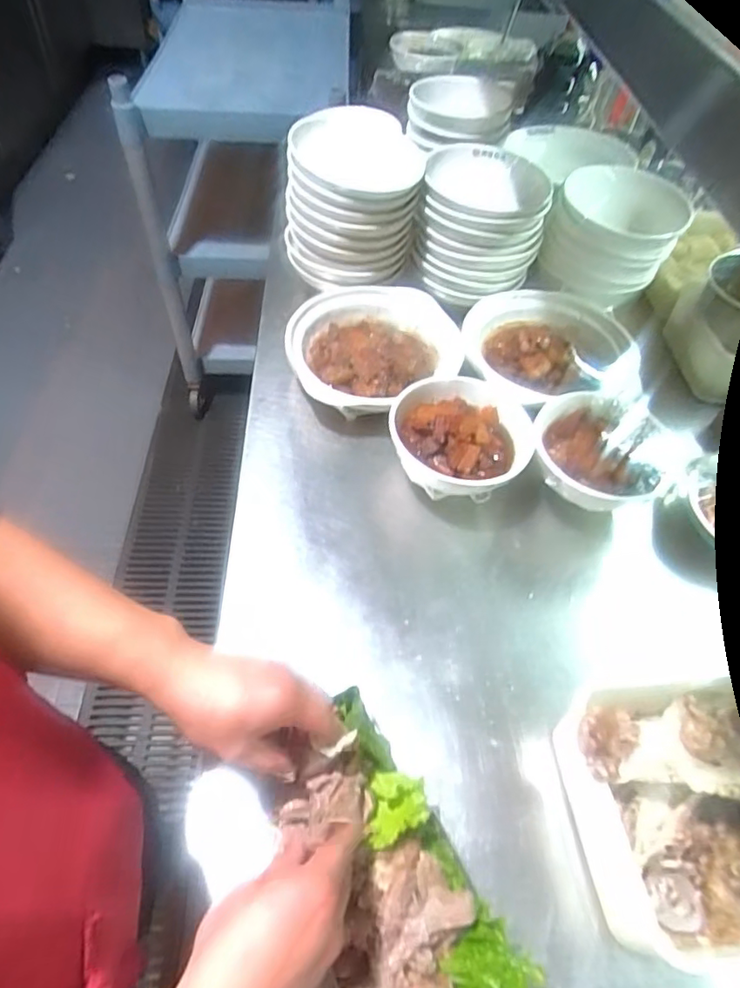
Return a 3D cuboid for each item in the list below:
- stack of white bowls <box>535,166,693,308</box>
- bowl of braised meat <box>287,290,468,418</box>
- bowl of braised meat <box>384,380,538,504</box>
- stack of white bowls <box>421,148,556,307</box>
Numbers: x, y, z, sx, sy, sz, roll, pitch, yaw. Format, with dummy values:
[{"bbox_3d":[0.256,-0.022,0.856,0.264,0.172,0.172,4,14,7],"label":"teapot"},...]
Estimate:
[{"bbox_3d":[0.414,-0.449,0.976,0.196,0.130,0.237,25,55,13],"label":"stack of white bowls"},{"bbox_3d":[0.009,-0.213,0.865,0.255,0.071,0.276,3,53,-4],"label":"bowl of braised meat"},{"bbox_3d":[0.112,-0.062,0.750,0.172,0.093,0.172,3,53,-4],"label":"bowl of braised meat"},{"bbox_3d":[0.178,-0.445,0.948,0.190,0.162,0.201,10,53,2],"label":"stack of white bowls"}]

